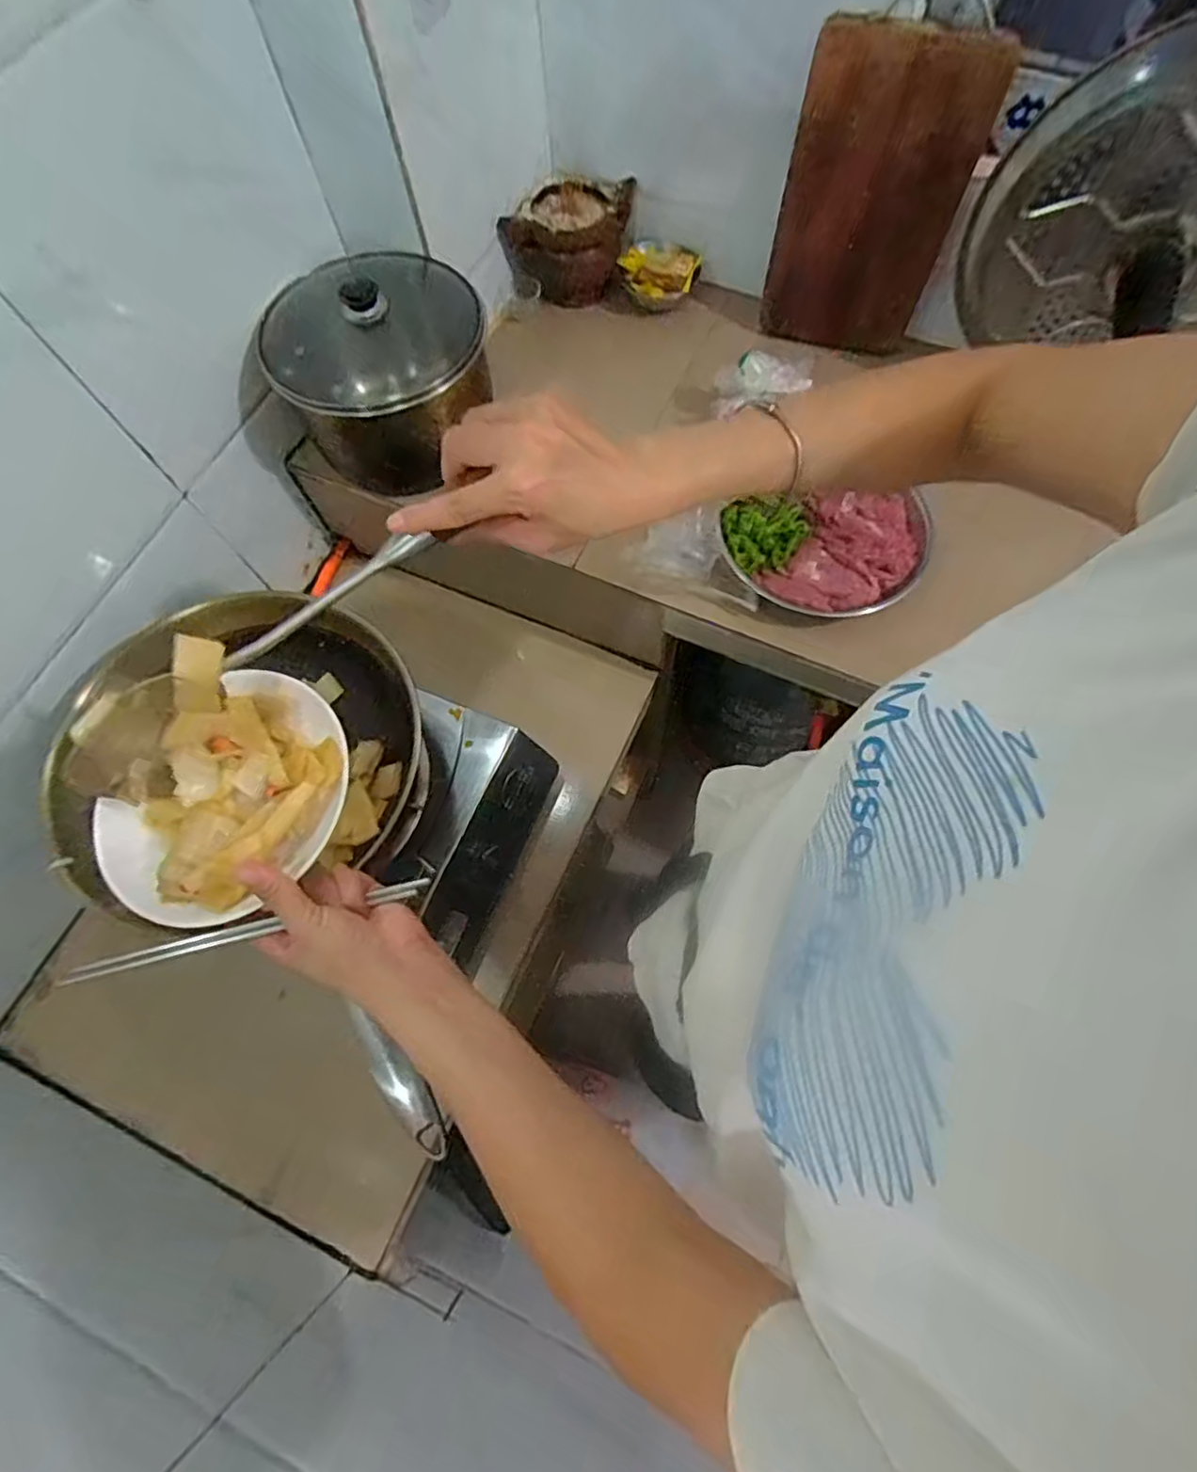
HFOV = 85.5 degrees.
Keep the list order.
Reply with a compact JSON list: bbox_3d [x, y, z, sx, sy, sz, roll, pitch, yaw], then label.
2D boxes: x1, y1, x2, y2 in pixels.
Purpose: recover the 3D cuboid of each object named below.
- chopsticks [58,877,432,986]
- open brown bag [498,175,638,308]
[{"bbox_3d":[-0.221,0.124,0.420,0.218,0.013,0.011,-13,69,-13],"label":"chopsticks"},{"bbox_3d":[-0.039,-0.633,0.828,0.149,0.086,0.106,5,70,4],"label":"open brown bag"}]

